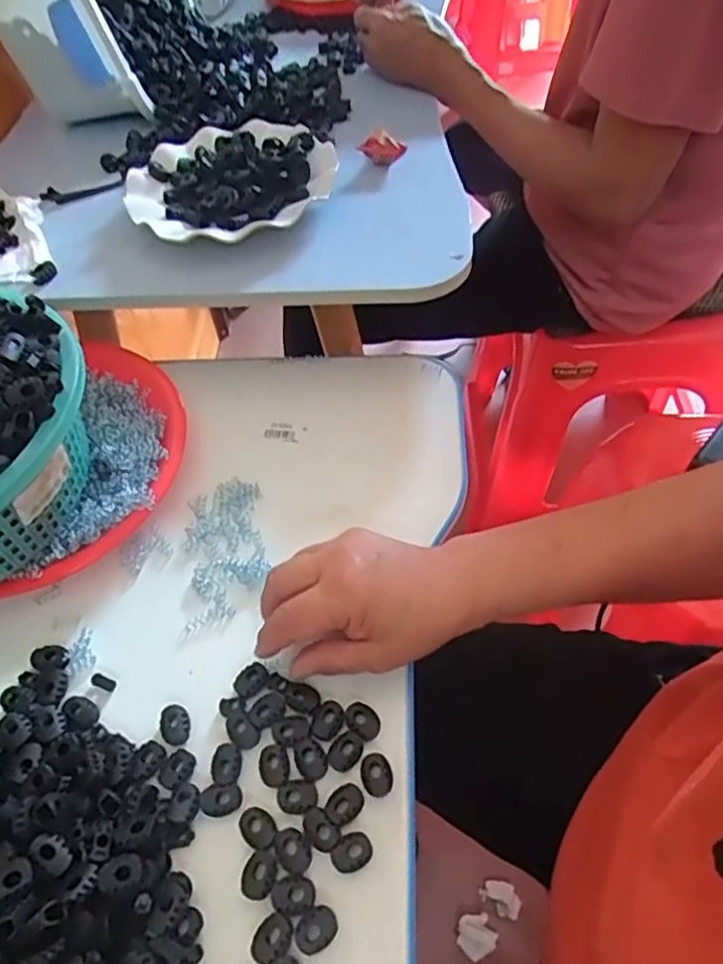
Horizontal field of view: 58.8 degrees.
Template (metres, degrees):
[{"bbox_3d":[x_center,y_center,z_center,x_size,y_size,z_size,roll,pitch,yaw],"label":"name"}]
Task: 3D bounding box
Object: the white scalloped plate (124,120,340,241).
[{"bbox_3d":[-0.116,-0.268,0.561,0.177,0.021,0.177,-2,55,3],"label":"white scalloped plate"}]

